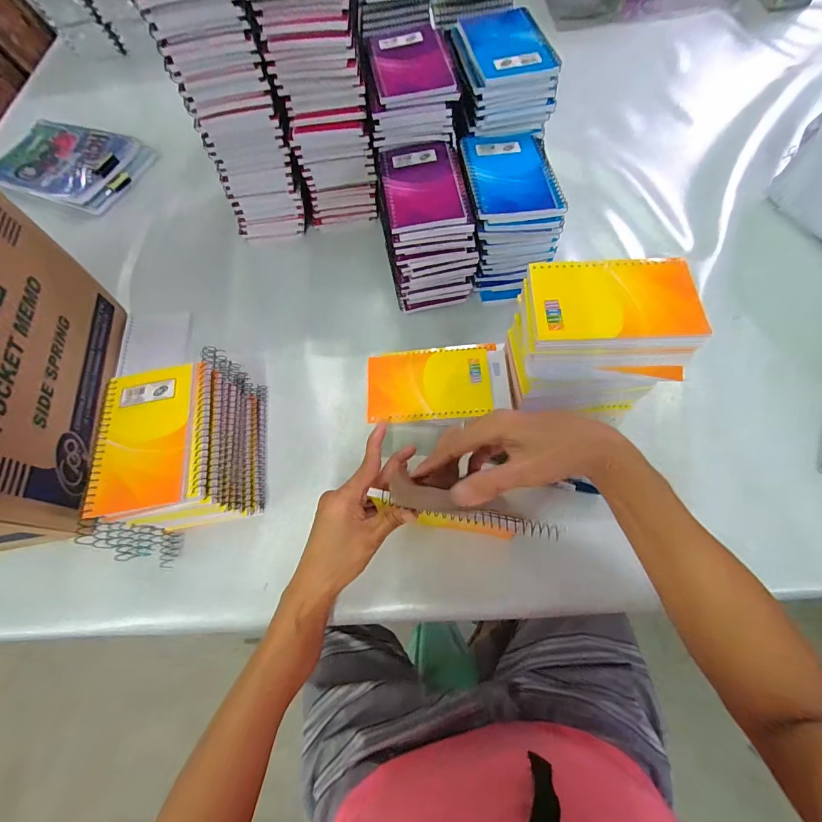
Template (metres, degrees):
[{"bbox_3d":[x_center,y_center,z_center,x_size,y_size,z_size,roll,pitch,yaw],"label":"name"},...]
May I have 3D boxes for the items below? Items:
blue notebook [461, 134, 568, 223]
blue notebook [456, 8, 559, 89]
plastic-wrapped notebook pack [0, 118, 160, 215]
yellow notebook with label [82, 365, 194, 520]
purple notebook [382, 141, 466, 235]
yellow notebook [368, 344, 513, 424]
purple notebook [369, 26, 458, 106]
[{"bbox_3d":[0.111,-0.266,0.447,0.095,0.014,0.130,-6,64,1],"label":"blue notebook"},{"bbox_3d":[0.107,-0.417,0.454,0.086,0.010,0.135,-9,64,0],"label":"blue notebook"},{"bbox_3d":[-0.571,-0.411,0.667,0.254,0.031,0.169,25,69,15],"label":"plastic-wrapped notebook pack"},{"bbox_3d":[-0.230,0.023,0.347,0.080,0.013,0.126,-10,64,-1],"label":"yellow notebook with label"},{"bbox_3d":[0.011,-0.258,0.451,0.083,0.010,0.138,-9,64,0],"label":"purple notebook"},{"bbox_3d":[0.030,-0.032,0.432,0.150,0.015,0.091,-5,64,2],"label":"yellow notebook"},{"bbox_3d":[-0.001,-0.390,0.449,0.083,0.011,0.115,-10,64,-1],"label":"purple notebook"}]

